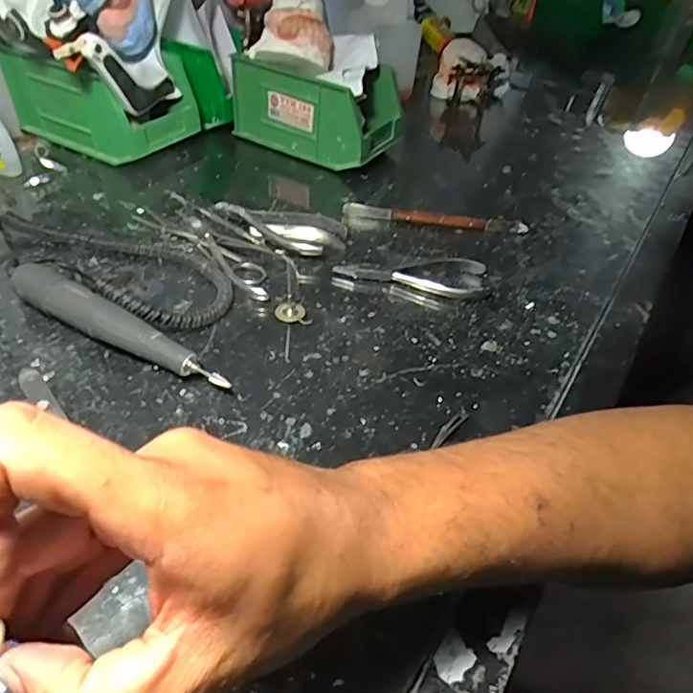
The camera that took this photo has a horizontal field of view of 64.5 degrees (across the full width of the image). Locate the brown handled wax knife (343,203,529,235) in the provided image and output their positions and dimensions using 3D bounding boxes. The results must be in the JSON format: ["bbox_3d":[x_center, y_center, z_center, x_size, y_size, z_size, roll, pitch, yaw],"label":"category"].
[{"bbox_3d":[0.085,-0.120,0.521,0.172,0.013,0.016,7,42,0],"label":"brown handled wax knife"}]

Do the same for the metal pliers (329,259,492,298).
[{"bbox_3d":[0.053,-0.060,0.452,0.122,0.011,0.044,8,42,1],"label":"metal pliers"}]

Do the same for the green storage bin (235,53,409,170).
[{"bbox_3d":[-0.030,-0.266,0.609,0.164,0.086,0.096,25,45,18],"label":"green storage bin"}]

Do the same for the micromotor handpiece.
[{"bbox_3d":[-0.148,-0.011,0.357,0.165,0.031,0.025,23,44,16],"label":"micromotor handpiece"}]

